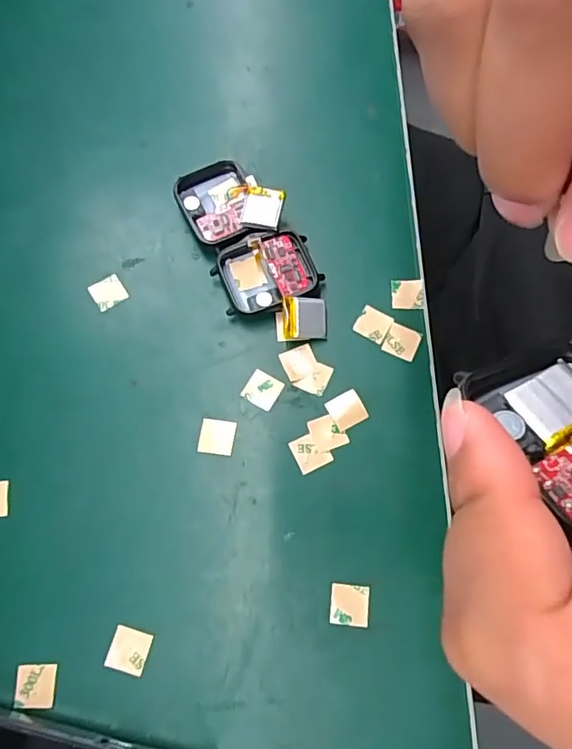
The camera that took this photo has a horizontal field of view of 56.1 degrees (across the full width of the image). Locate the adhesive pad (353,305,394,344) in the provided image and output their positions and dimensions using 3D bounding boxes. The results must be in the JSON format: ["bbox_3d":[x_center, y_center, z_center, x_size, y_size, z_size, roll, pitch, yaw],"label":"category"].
[{"bbox_3d":[0.042,-0.024,0.256,0.015,0.004,0.015,28,74,10],"label":"adhesive pad"}]

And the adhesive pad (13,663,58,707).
[{"bbox_3d":[-0.099,0.122,0.210,0.016,0.004,0.015,-2,73,0],"label":"adhesive pad"}]

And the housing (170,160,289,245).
[{"bbox_3d":[-0.028,-0.086,0.269,0.047,0.017,0.047,-22,74,-6],"label":"housing"}]

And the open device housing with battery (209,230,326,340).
[{"bbox_3d":[-0.006,-0.040,0.256,0.045,0.012,0.055,-20,73,-5],"label":"open device housing with battery"}]

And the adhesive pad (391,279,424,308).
[{"bbox_3d":[0.059,-0.040,0.260,0.015,0.004,0.015,-1,73,0],"label":"adhesive pad"}]

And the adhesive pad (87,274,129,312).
[{"bbox_3d":[-0.088,-0.041,0.262,0.016,0.004,0.017,-32,75,-9],"label":"adhesive pad"}]

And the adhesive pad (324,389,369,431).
[{"bbox_3d":[0.027,0.016,0.242,0.016,0.004,0.015,-27,74,-7],"label":"adhesive pad"}]

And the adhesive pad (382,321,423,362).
[{"bbox_3d":[0.055,-0.015,0.253,0.016,0.004,0.015,26,77,9],"label":"adhesive pad"}]

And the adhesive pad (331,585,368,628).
[{"bbox_3d":[0.026,0.094,0.218,0.015,0.004,0.015,5,73,2],"label":"adhesive pad"}]

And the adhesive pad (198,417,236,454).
[{"bbox_3d":[-0.031,0.027,0.239,0.015,0.004,0.016,6,73,3],"label":"adhesive pad"}]

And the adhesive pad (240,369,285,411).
[{"bbox_3d":[-0.011,0.006,0.246,0.015,0.004,0.015,31,76,10],"label":"adhesive pad"}]

